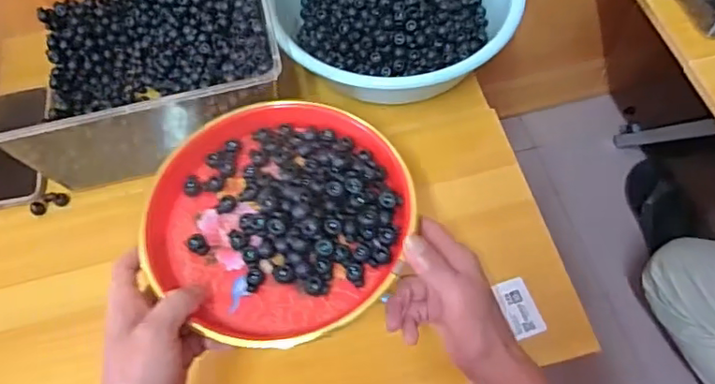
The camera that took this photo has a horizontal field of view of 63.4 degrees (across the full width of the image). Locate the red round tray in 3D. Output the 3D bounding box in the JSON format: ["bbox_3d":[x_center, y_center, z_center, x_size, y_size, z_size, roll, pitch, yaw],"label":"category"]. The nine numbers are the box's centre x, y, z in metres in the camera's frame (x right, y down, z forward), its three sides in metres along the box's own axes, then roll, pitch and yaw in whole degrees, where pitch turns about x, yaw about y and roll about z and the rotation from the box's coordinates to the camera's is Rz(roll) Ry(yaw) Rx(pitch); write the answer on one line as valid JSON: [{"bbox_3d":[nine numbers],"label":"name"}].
[{"bbox_3d":[-0.066,0.014,0.478,0.211,0.028,0.210,-13,62,-4],"label":"red round tray"}]

